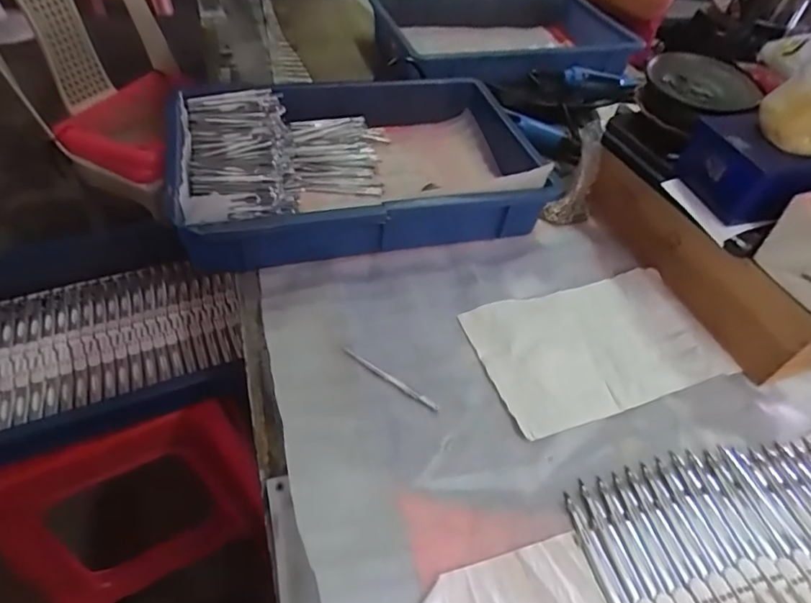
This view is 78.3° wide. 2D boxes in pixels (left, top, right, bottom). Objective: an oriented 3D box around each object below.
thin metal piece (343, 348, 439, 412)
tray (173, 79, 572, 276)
[{"bbox_3d":[-0.013,0.071,0.461,0.103,0.004,0.006,28,51,18],"label":"thin metal piece"},{"bbox_3d":[-0.033,-0.178,0.629,0.464,0.075,0.300,-8,50,-14],"label":"tray"}]

